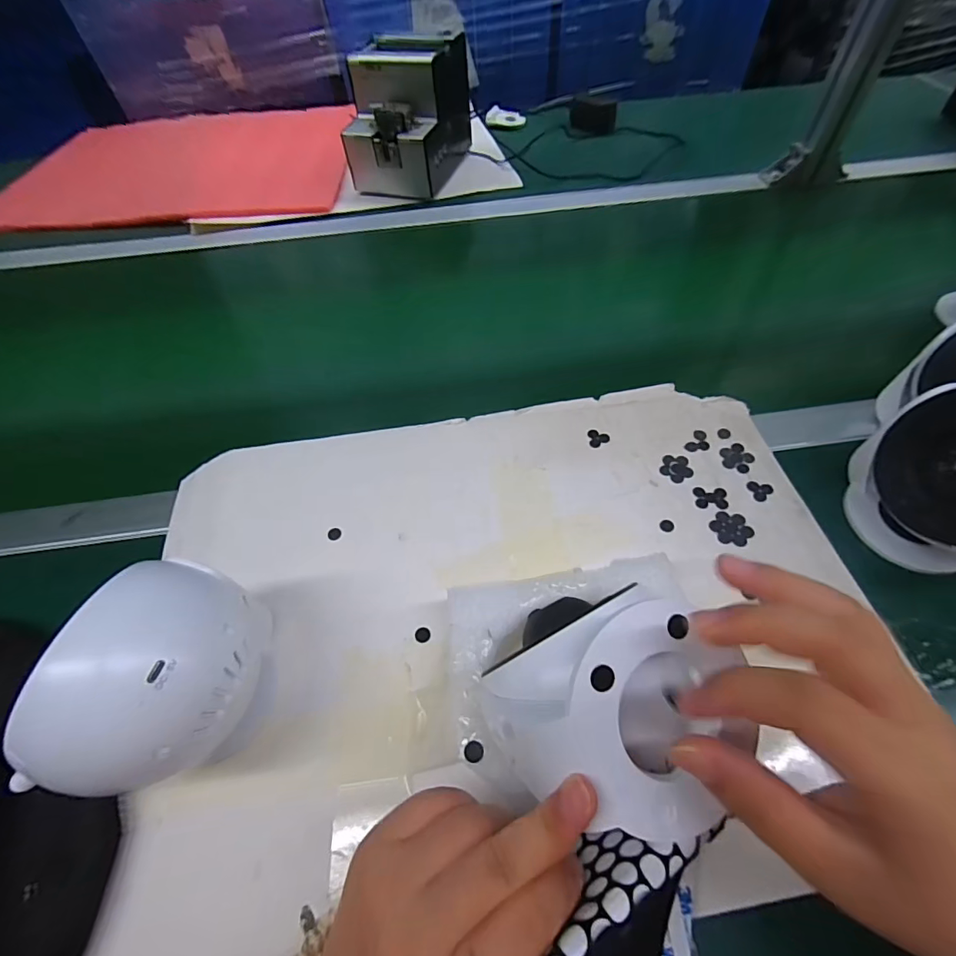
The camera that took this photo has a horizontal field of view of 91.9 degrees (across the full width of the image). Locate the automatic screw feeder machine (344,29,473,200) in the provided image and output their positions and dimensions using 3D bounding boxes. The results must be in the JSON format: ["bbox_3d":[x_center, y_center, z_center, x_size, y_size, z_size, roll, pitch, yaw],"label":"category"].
[{"bbox_3d":[-0.098,-0.520,0.663,0.129,0.140,0.171,12,53,13],"label":"automatic screw feeder machine"}]

